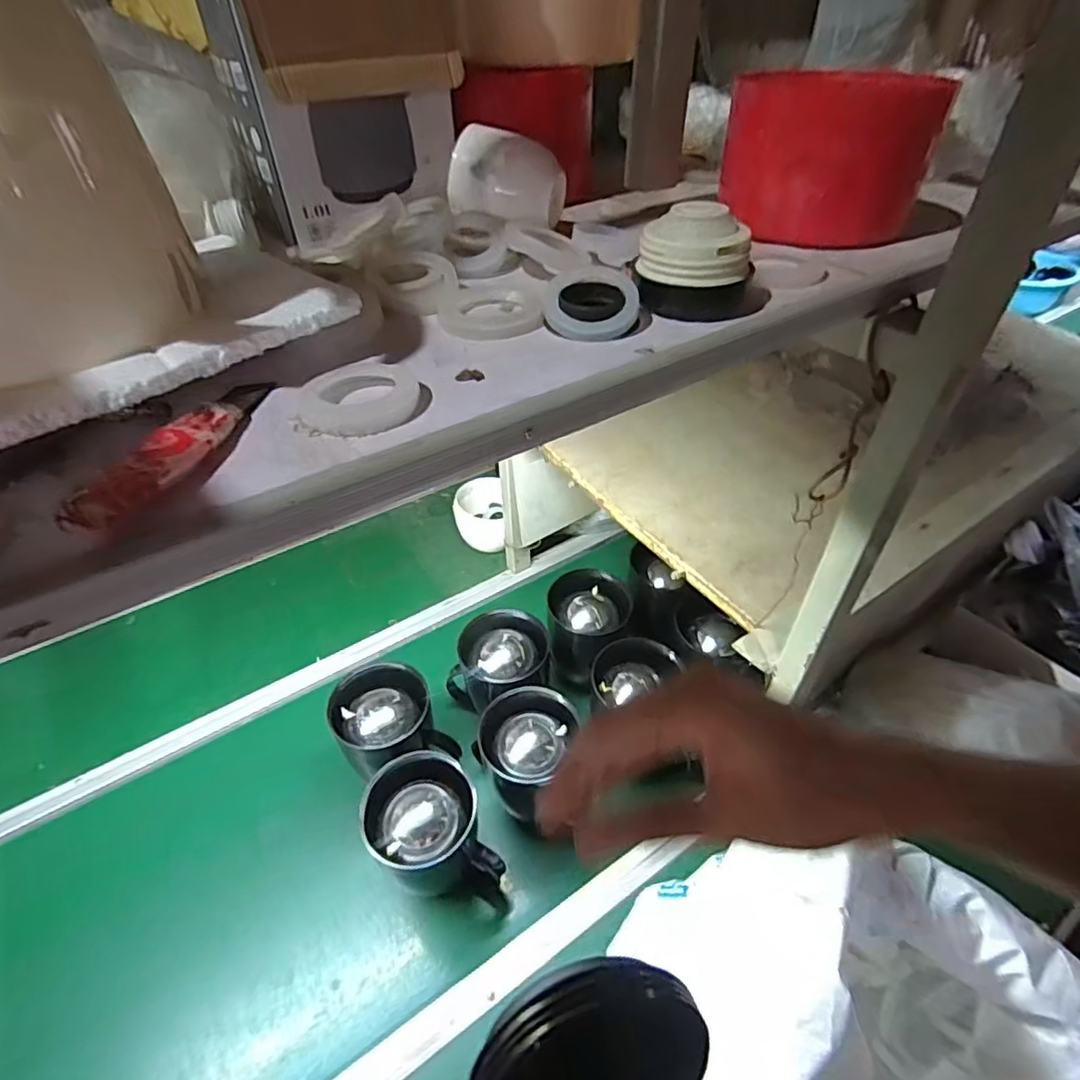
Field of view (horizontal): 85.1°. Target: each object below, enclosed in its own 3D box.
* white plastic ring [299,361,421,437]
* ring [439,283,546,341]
[{"bbox_3d":[-0.090,-0.071,0.293,0.057,0.014,0.057,-8,42,-7],"label":"white plastic ring"},{"bbox_3d":[-0.030,-0.146,0.373,0.064,0.011,0.062,-1,42,1],"label":"ring"}]

